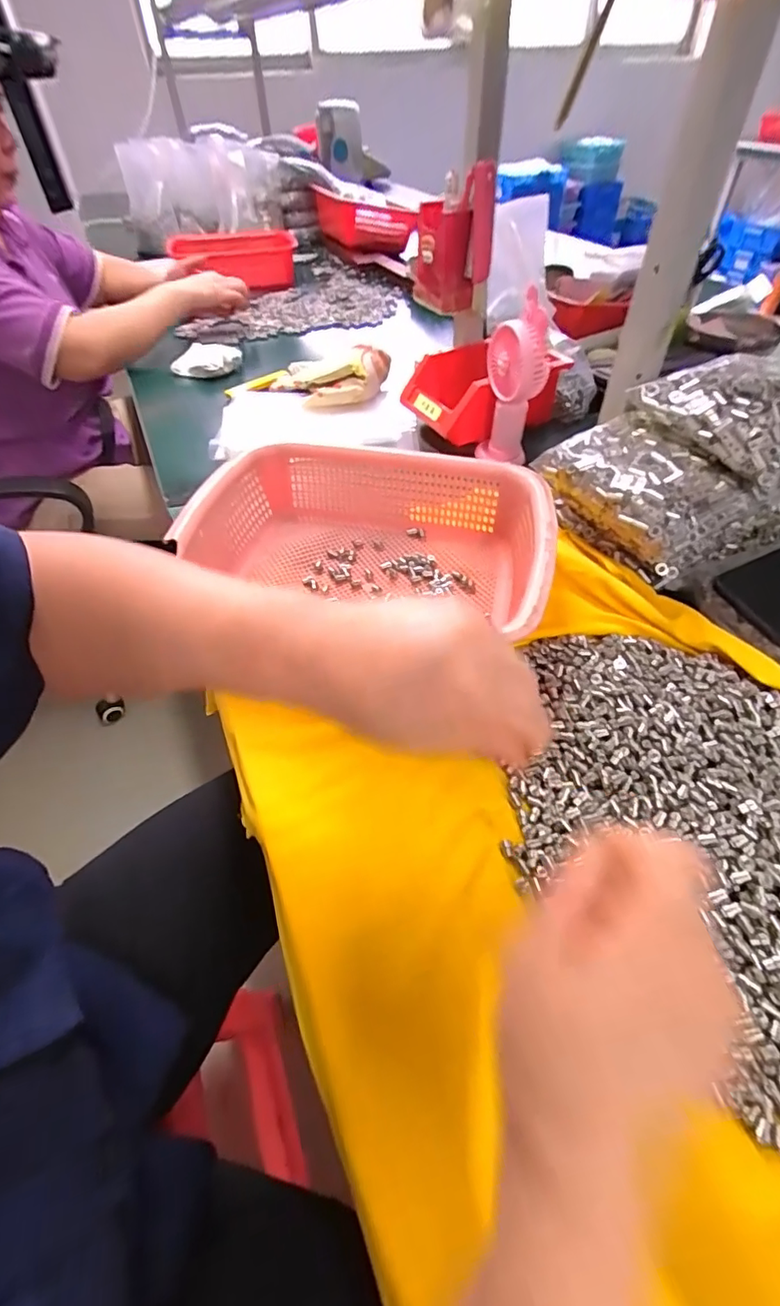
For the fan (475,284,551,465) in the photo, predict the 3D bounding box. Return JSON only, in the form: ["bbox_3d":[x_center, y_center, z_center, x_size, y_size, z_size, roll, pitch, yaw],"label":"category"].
[{"bbox_3d":[0.134,-0.294,0.574,0.074,0.194,0.037,40,66,19],"label":"fan"}]

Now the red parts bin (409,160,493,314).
[{"bbox_3d":[0.073,-0.487,0.604,0.091,0.127,0.058,3,49,3],"label":"red parts bin"}]

